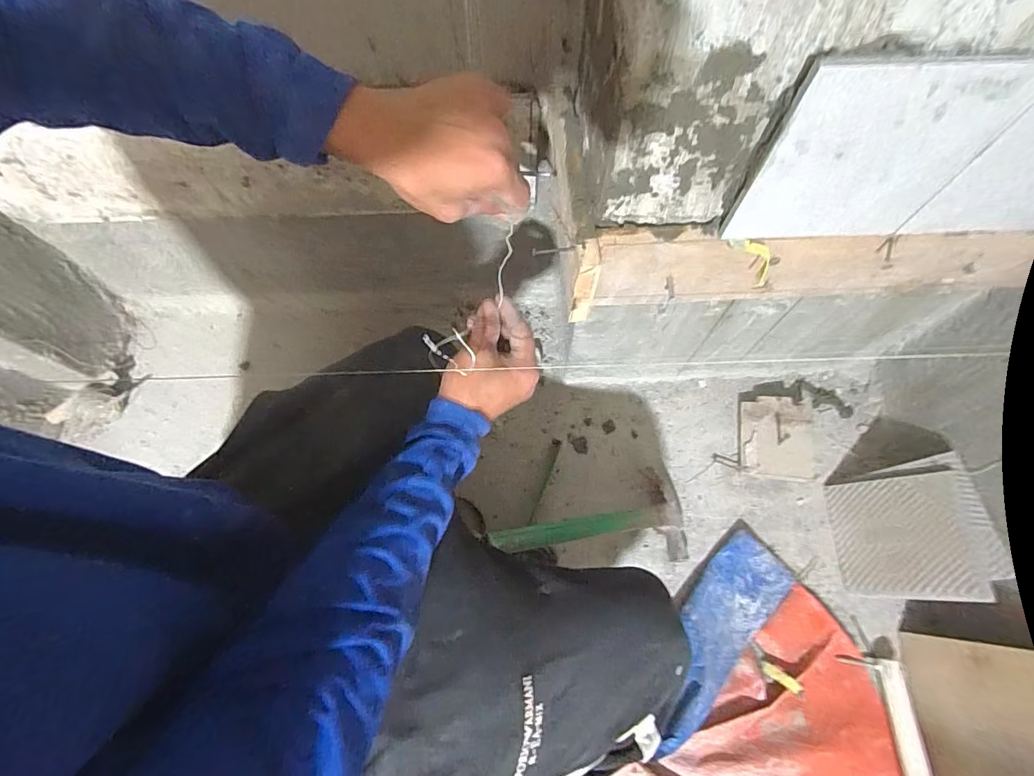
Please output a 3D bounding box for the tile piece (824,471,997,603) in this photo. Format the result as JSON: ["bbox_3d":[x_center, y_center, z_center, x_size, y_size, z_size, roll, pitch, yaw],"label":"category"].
[{"bbox_3d":[0.488,0.190,0.603,0.007,0.146,0.145,19,62,-35],"label":"tile piece"}]

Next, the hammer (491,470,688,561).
[{"bbox_3d":[0.097,0.174,0.597,0.305,0.050,0.120,3,64,-34],"label":"hammer"}]

